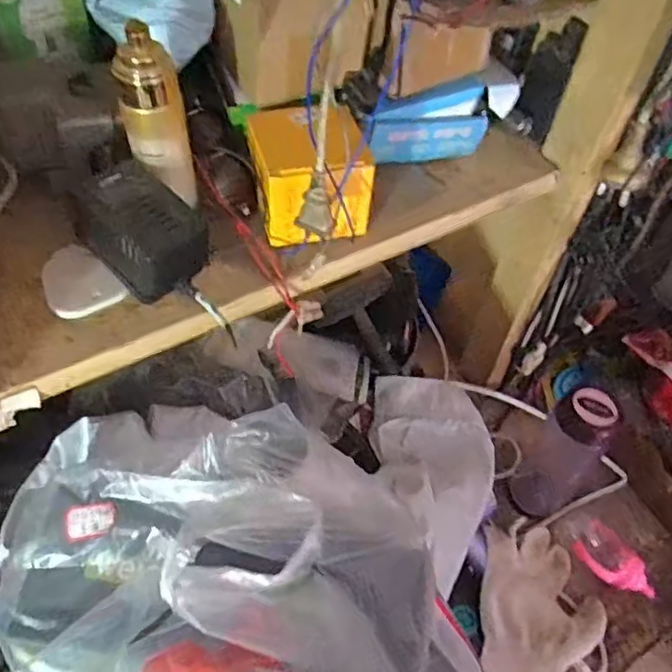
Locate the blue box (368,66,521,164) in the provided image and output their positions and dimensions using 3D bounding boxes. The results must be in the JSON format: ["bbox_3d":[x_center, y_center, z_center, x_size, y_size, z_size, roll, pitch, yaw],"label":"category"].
[{"bbox_3d":[0.092,-0.183,0.538,0.149,0.061,0.030,-23,33,-20],"label":"blue box"}]

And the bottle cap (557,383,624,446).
[{"bbox_3d":[0.245,0.075,0.600,0.047,0.036,0.048,3,50,-3],"label":"bottle cap"}]

